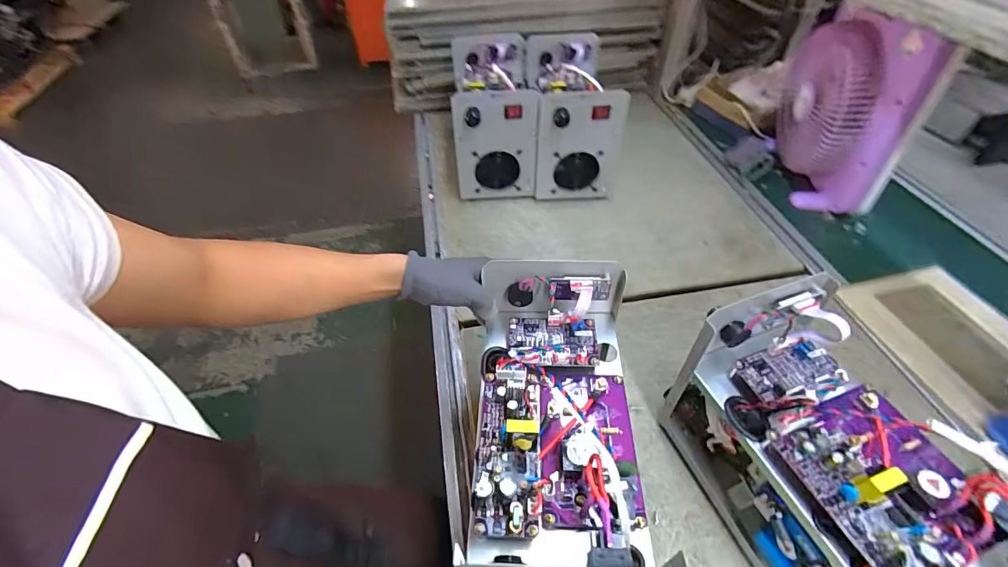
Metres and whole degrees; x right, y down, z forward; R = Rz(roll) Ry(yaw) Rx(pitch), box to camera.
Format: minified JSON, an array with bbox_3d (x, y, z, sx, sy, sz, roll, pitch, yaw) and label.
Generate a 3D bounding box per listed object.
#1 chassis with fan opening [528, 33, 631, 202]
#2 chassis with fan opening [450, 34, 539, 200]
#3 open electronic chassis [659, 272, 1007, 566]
[{"bbox_3d":[0.132,-0.337,0.882,0.149,0.225,0.322,-2,48,0],"label":"chassis with fan opening"},{"bbox_3d":[-0.022,-0.345,0.899,0.146,0.223,0.323,-3,48,-1],"label":"chassis with fan opening"},{"bbox_3d":[0.310,0.184,0.411,0.147,0.216,0.281,-17,50,-14],"label":"open electronic chassis"}]

